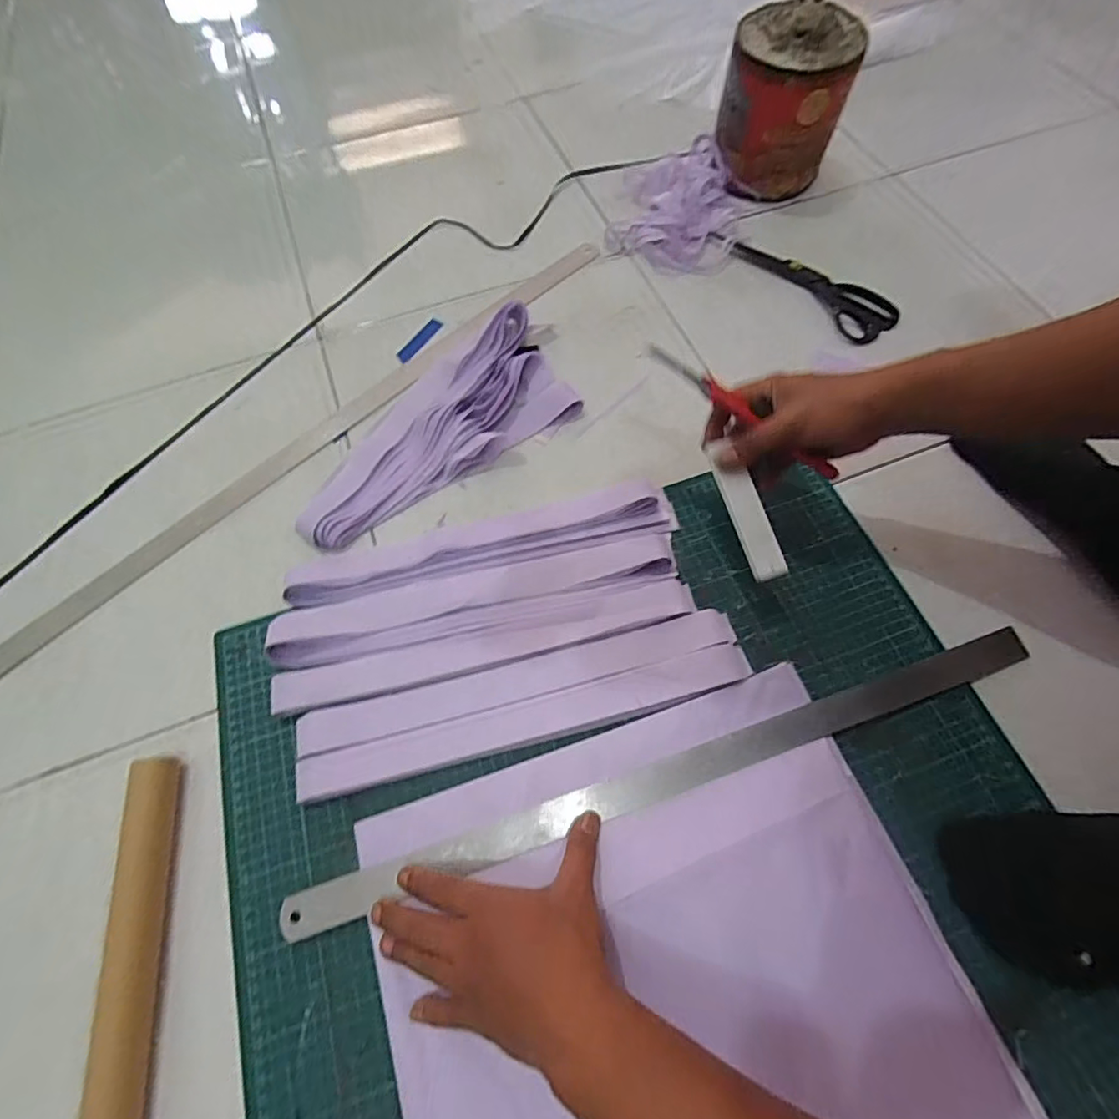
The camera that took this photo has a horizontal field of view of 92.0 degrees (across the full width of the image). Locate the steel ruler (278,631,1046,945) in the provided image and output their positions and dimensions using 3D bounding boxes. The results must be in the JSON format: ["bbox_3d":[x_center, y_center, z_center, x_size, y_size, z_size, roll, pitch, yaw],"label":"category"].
[{"bbox_3d":[0.095,0.161,0.426,0.605,0.010,0.036,-18,66,-7],"label":"steel ruler"}]

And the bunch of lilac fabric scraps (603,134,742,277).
[{"bbox_3d":[0.154,-0.467,0.707,0.157,0.035,0.212,13,66,7],"label":"bunch of lilac fabric scraps"}]

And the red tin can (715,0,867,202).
[{"bbox_3d":[0.275,-0.560,0.671,0.142,0.169,0.114,5,65,4],"label":"red tin can"}]

